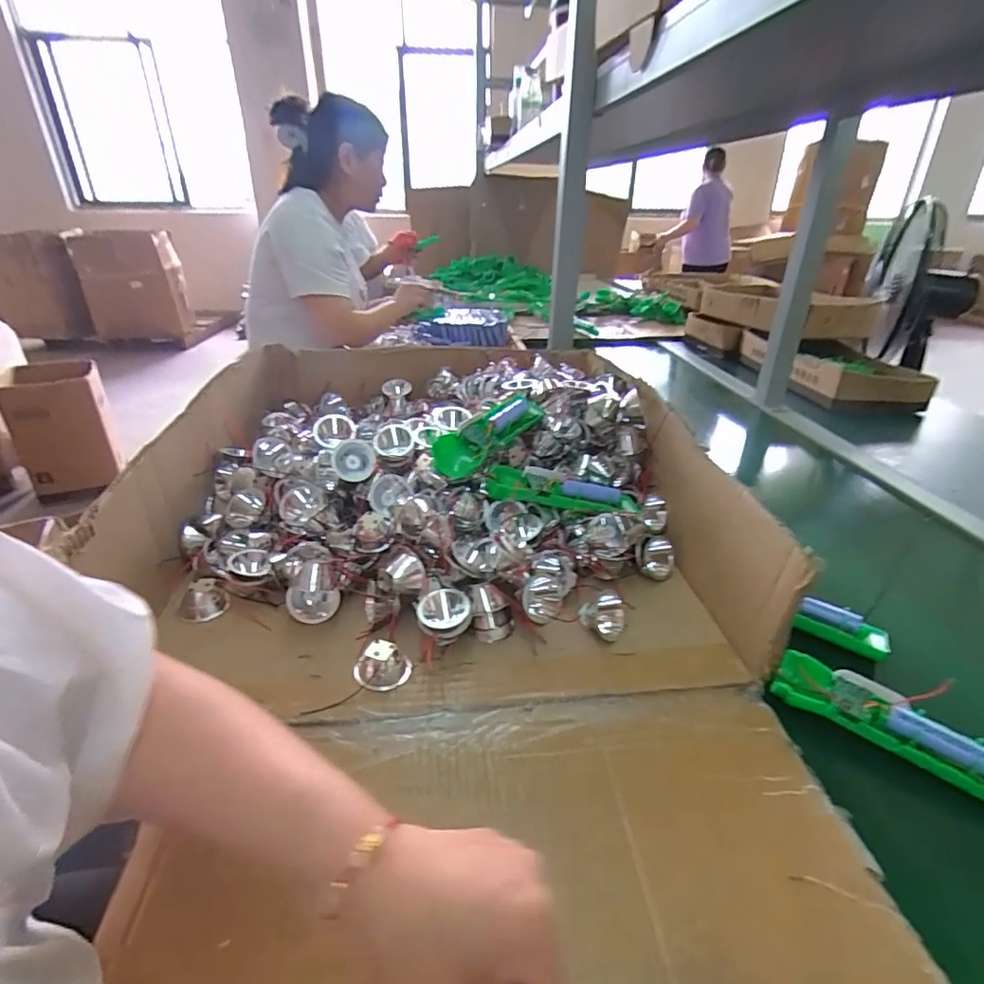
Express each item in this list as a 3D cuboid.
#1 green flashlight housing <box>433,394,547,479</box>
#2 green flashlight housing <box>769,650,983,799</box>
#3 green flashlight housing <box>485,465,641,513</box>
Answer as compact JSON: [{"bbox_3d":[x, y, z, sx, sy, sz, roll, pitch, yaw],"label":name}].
[{"bbox_3d":[0.002,-0.059,0.587,0.046,0.053,0.154,22,37,34],"label":"green flashlight housing"},{"bbox_3d":[0.304,0.173,0.400,0.164,0.020,0.050,26,39,38],"label":"green flashlight housing"},{"bbox_3d":[0.082,-0.001,0.571,0.180,0.027,0.050,8,27,-17],"label":"green flashlight housing"}]

